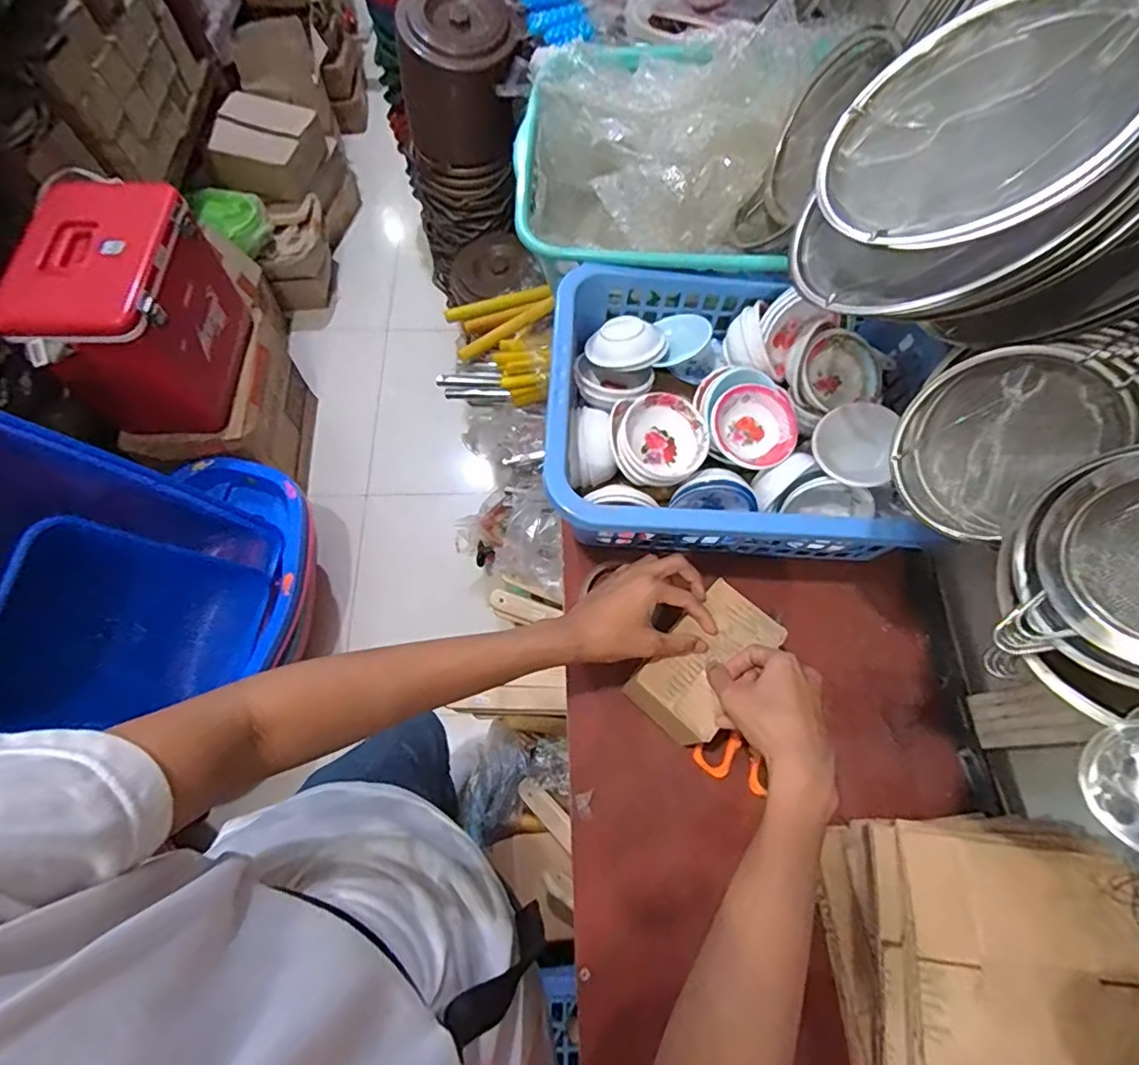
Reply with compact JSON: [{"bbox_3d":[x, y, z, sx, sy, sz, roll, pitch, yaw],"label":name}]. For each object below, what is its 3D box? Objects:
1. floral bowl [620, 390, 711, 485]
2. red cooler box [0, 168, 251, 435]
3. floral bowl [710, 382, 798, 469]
[{"bbox_3d":[0.096,-0.095,0.590,0.086,0.040,0.086,2,76,-9],"label":"floral bowl"},{"bbox_3d":[-0.863,-0.432,1.183,0.257,0.377,0.374,-9,67,-5],"label":"red cooler box"},{"bbox_3d":[0.189,-0.109,0.595,0.084,0.037,0.080,0,93,4],"label":"floral bowl"}]

